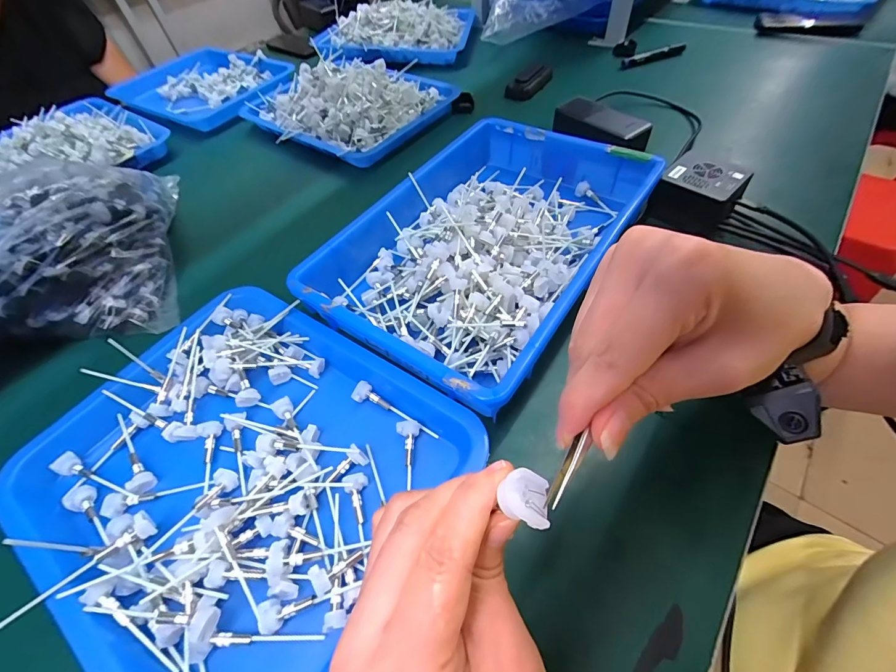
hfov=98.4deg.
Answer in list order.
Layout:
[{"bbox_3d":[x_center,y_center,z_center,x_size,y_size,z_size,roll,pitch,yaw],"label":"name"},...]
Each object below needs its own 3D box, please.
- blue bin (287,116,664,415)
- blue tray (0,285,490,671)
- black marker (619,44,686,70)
[{"bbox_3d":[0.036,-0.112,0.421,0.258,0.054,0.358,28,61,24],"label":"blue bin"},{"bbox_3d":[-0.166,0.100,0.308,0.314,0.033,0.258,28,61,23],"label":"blue tray"},{"bbox_3d":[0.388,-0.524,0.722,0.144,0.014,0.024,-23,55,-11],"label":"black marker"}]

